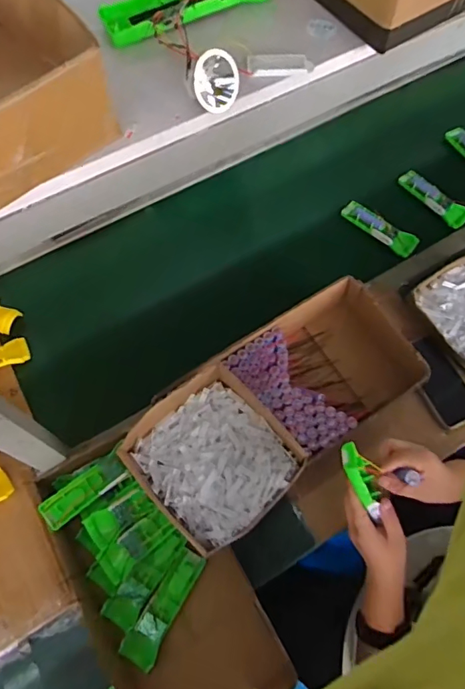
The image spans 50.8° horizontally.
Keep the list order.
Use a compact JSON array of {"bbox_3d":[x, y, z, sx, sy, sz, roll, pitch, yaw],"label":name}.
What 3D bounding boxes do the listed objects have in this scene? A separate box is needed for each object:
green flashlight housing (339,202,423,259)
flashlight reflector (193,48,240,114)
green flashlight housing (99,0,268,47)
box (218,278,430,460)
[{"bbox_3d":[0.301,-0.240,1.010,0.166,0.026,0.045,37,71,15],"label":"green flashlight housing"},{"bbox_3d":[-0.013,-0.215,0.394,0.035,0.037,0.038,-3,66,-1],"label":"flashlight reflector"},{"bbox_3d":[-0.039,-0.308,0.444,0.158,0.024,0.056,-26,69,-11],"label":"green flashlight housing"},{"bbox_3d":[0.159,0.040,0.847,0.272,0.084,0.221,-31,70,-13],"label":"box"}]

